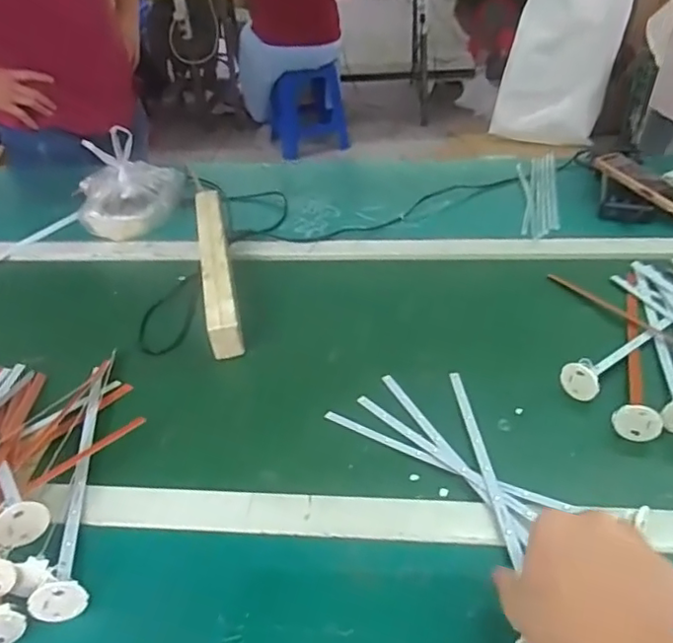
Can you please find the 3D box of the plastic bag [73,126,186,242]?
[{"bbox_3d":[-0.334,-0.228,0.931,0.169,0.134,0.171,-14,39,-13],"label":"plastic bag"}]

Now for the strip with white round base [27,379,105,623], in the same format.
[{"bbox_3d":[-0.233,0.133,0.521,0.031,0.029,0.262,-11,38,-9],"label":"strip with white round base"}]

